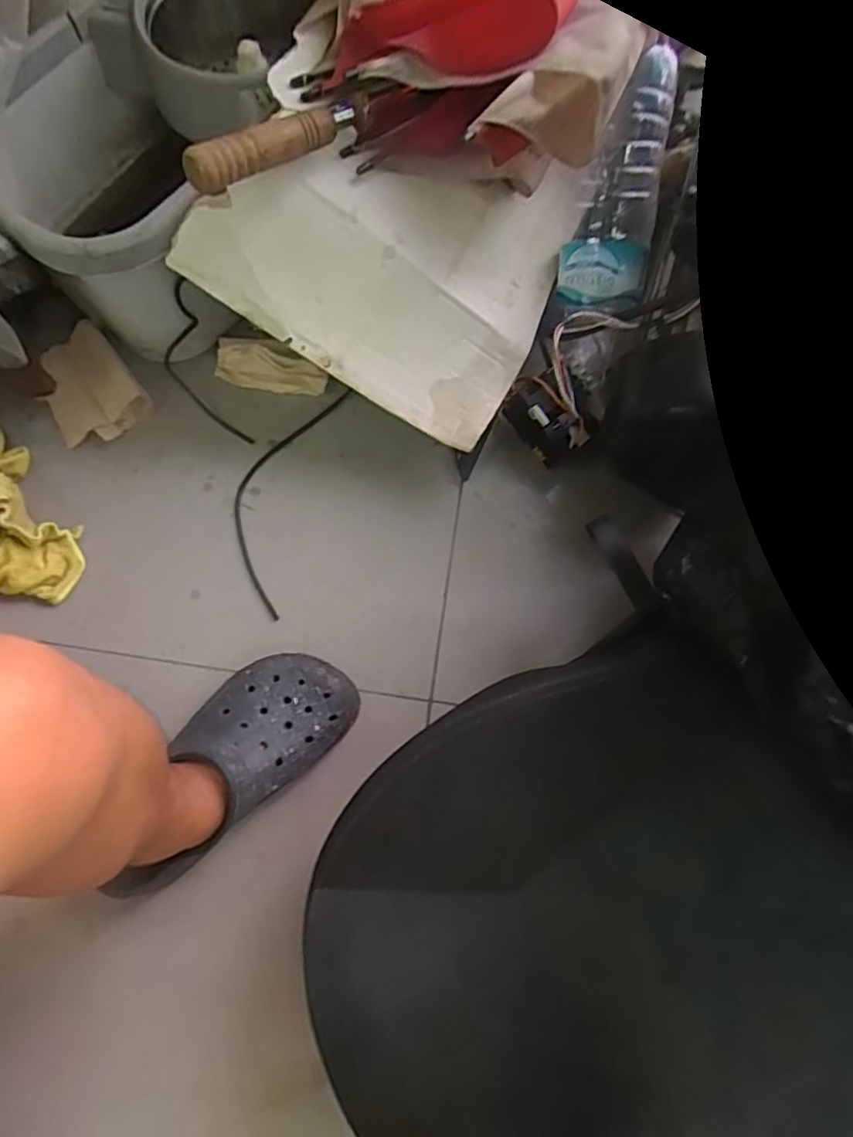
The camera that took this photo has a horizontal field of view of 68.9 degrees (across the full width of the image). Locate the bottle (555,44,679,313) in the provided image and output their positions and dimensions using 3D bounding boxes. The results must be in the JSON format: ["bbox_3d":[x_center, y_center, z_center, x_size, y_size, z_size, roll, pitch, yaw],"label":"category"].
[{"bbox_3d":[0.211,-0.406,0.696,0.091,0.087,0.267,13,103,2],"label":"bottle"}]

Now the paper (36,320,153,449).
[{"bbox_3d":[-0.399,-0.214,0.727,0.103,0.027,0.134,-34,79,-9],"label":"paper"}]

